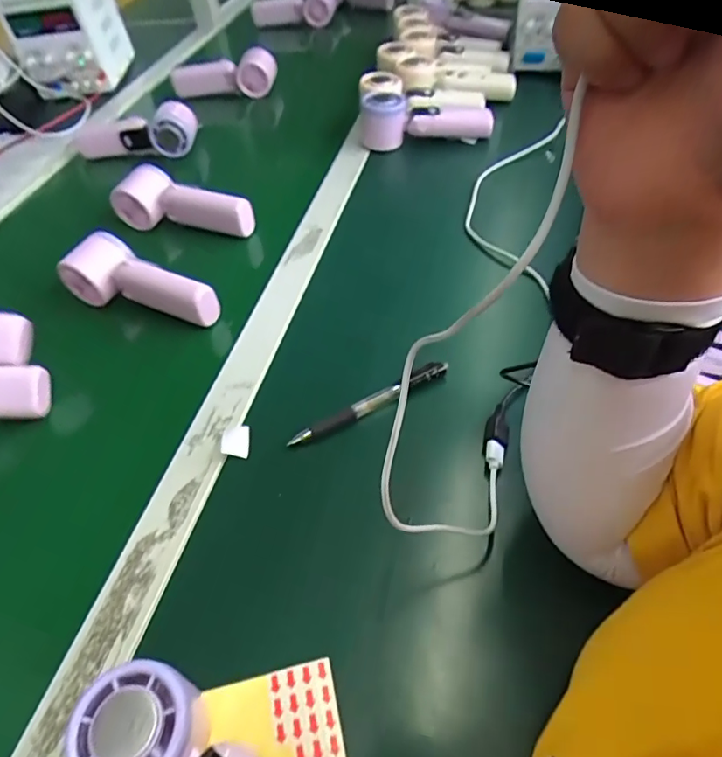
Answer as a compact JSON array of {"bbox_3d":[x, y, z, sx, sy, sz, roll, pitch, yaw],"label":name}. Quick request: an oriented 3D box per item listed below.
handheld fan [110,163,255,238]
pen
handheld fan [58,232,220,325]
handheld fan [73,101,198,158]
[{"bbox_3d":[-0.203,-0.195,0.607,0.171,0.051,0.055,21,55,23],"label":"handheld fan"},{"bbox_3d":[0.008,0.020,0.422,0.137,0.016,0.017,-27,52,-16],"label":"pen"},{"bbox_3d":[-0.214,-0.091,0.514,0.162,0.048,0.055,21,55,23],"label":"handheld fan"},{"bbox_3d":[-0.324,-0.352,0.762,0.169,0.055,0.050,0,50,7],"label":"handheld fan"}]

